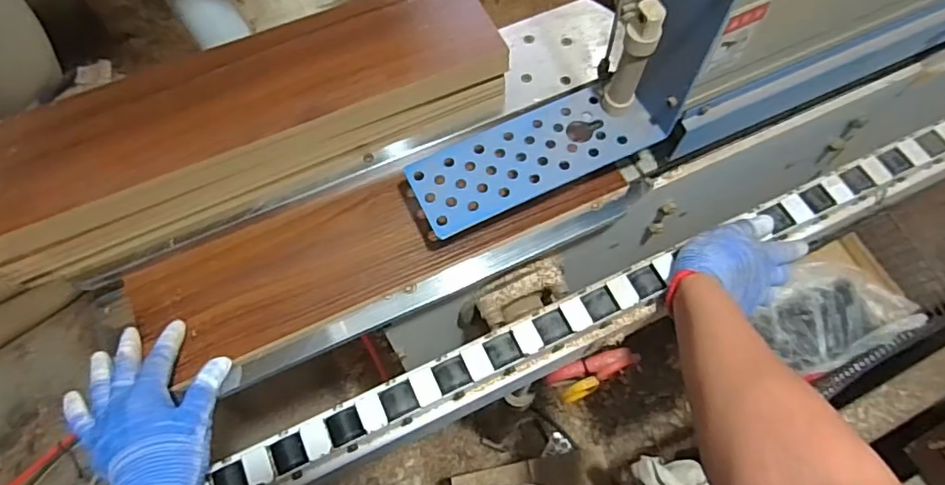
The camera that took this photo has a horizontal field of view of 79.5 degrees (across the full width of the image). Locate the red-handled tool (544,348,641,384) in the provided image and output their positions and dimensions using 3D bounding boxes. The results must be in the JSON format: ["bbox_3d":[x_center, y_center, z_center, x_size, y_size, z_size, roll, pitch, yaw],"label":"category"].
[{"bbox_3d":[0.130,0.137,0.620,0.101,0.019,0.026,-17,67,9],"label":"red-handled tool"}]

